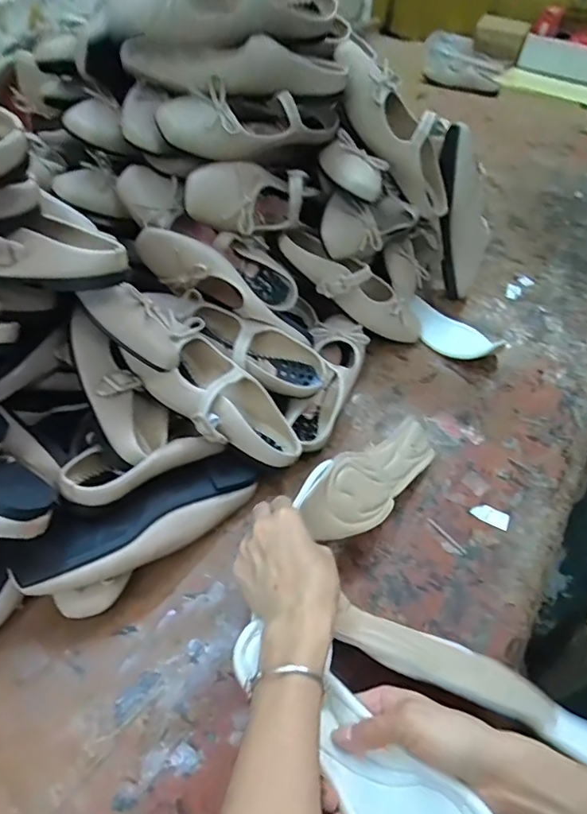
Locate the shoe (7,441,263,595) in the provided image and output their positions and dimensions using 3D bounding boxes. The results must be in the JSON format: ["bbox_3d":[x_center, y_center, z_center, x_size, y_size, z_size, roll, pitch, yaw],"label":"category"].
[{"bbox_3d":[-0.134,0.109,0.486,0.233,0.081,0.066,-27,55,-26],"label":"shoe"}]

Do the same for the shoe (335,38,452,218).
[{"bbox_3d":[0.141,-0.358,0.659,0.087,0.239,0.091,-25,35,35],"label":"shoe"}]

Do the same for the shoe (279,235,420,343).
[{"bbox_3d":[0.085,-0.164,0.692,0.237,0.060,0.074,27,43,-22],"label":"shoe"}]

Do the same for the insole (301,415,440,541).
[{"bbox_3d":[0.087,0.071,0.538,0.217,0.023,0.073,-27,91,-44],"label":"insole"}]

